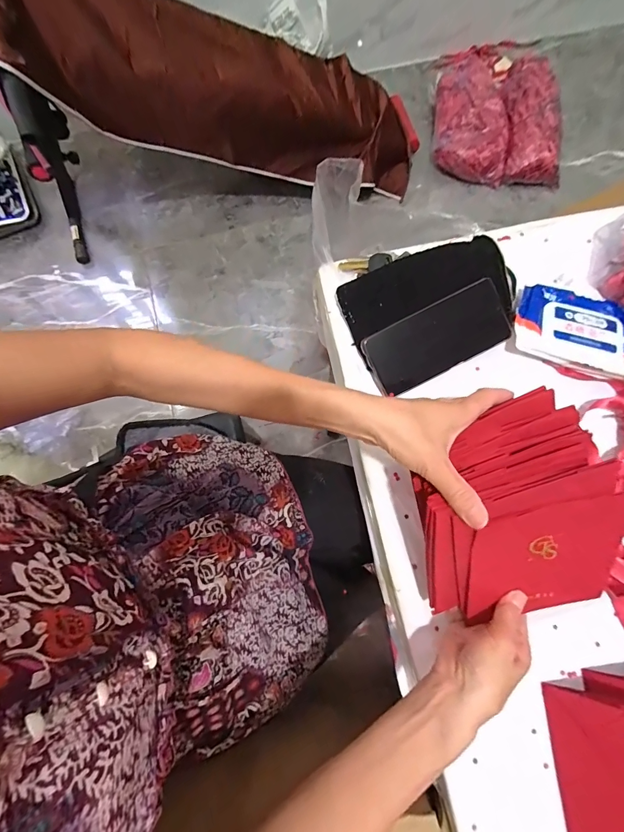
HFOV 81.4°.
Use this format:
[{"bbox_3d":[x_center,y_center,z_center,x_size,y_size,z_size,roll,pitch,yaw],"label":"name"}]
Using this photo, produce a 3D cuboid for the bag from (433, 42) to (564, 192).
[{"bbox_3d":[0.707,-1.205,1.418,0.439,0.154,0.599,-2,79,-1],"label":"bag"}]

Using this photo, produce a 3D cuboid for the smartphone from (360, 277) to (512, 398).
[{"bbox_3d":[0.145,-0.089,0.425,0.164,0.006,0.077,-26,101,2],"label":"smartphone"}]

